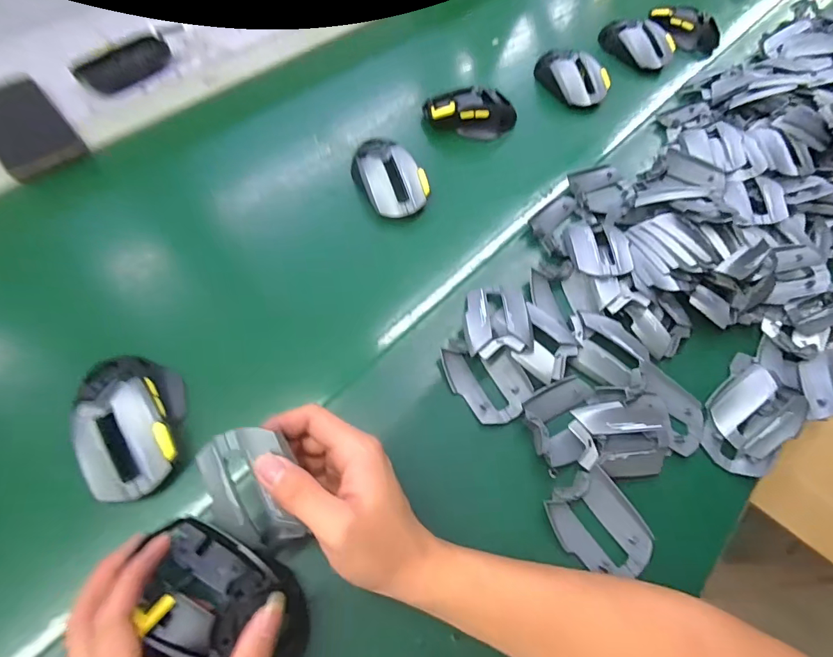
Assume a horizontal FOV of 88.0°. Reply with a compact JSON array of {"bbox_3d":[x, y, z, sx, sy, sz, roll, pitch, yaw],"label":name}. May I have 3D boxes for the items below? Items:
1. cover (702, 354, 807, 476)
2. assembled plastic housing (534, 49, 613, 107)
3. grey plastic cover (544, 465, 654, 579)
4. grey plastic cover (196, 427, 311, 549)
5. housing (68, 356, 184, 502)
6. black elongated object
[{"bbox_3d":[0.295,0.074,0.376,0.063,0.027,0.108,41,66,18],"label":"cover"},{"bbox_3d":[0.206,-0.342,0.580,0.052,0.036,0.107,-37,68,-21],"label":"assembled plastic housing"},{"bbox_3d":[0.139,0.151,0.326,0.060,0.015,0.075,-29,66,-18],"label":"grey plastic cover"},{"bbox_3d":[-0.099,0.100,0.267,0.053,0.011,0.082,-16,106,-8],"label":"grey plastic cover"},{"bbox_3d":[-0.215,0.070,0.325,0.064,0.040,0.110,-15,62,-12],"label":"housing"},{"bbox_3d":[-0.350,-0.322,0.523,0.035,0.021,0.107,35,64,16],"label":"black elongated object"}]

